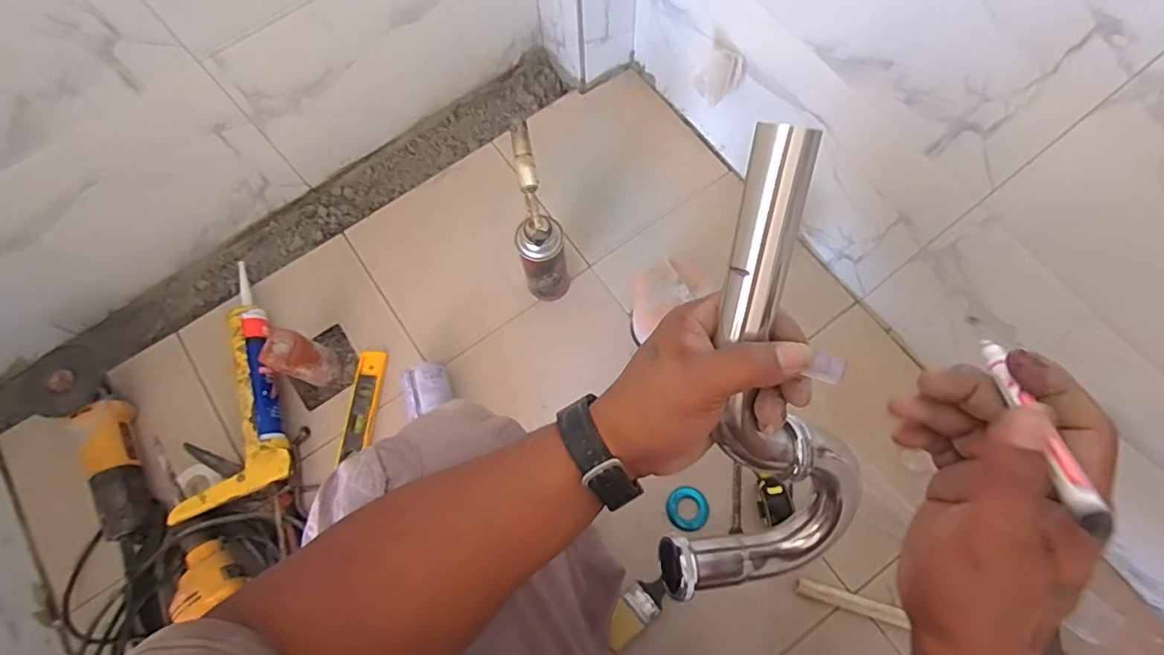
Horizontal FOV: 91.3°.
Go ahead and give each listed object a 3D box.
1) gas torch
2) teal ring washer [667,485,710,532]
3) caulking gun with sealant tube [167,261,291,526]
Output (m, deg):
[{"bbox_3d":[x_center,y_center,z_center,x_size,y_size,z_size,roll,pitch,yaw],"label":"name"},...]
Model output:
[{"bbox_3d":[-0.064,-0.149,0.814,0.067,0.253,0.135,-11,71,-2],"label":"gas torch"},{"bbox_3d":[0.151,0.258,0.810,0.059,0.006,0.059,0,71,1],"label":"teal ring washer"},{"bbox_3d":[-0.531,0.074,0.846,0.143,0.097,0.388,-21,72,-5],"label":"caulking gun with sealant tube"}]

